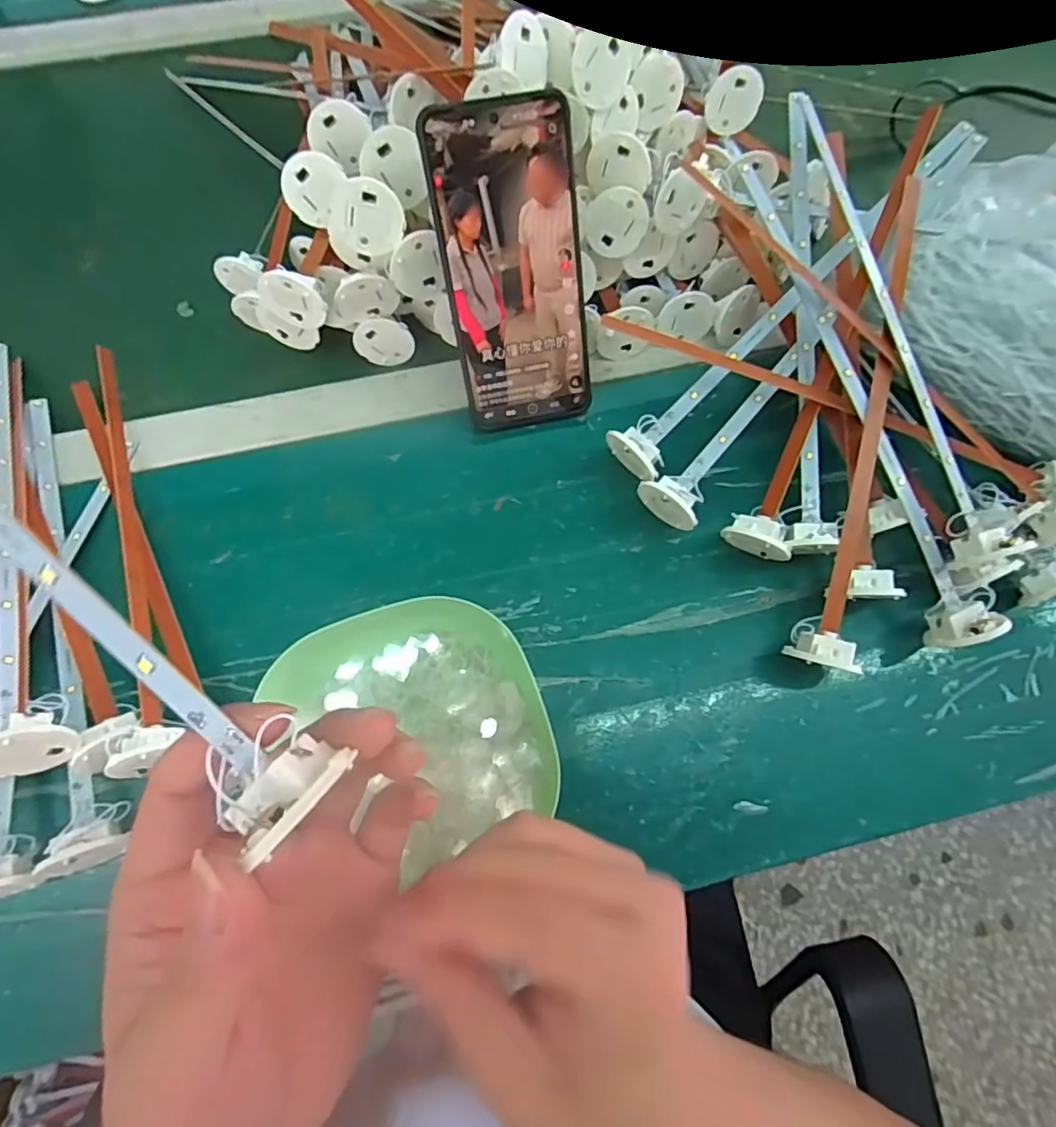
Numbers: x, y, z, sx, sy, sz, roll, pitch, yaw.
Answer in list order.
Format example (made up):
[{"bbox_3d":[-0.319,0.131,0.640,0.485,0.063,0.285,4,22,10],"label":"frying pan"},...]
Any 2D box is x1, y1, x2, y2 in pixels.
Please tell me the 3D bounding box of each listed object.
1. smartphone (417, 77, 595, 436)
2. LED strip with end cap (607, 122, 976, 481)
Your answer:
[{"bbox_3d":[-0.007,-0.160,0.329,0.077,0.164,0.004,-13,33,-6],"label":"smartphone"},{"bbox_3d":[0.163,-0.161,0.355,0.293,0.033,0.032,-44,75,-3],"label":"LED strip with end cap"}]

